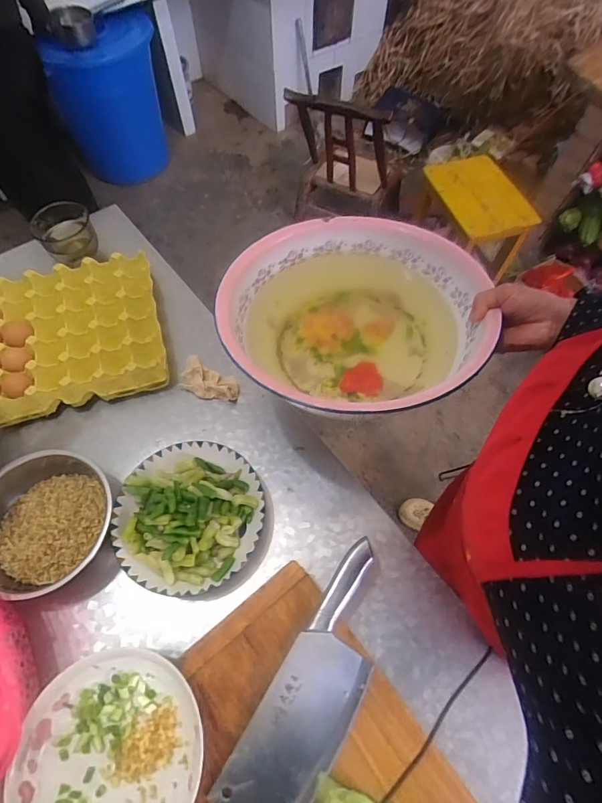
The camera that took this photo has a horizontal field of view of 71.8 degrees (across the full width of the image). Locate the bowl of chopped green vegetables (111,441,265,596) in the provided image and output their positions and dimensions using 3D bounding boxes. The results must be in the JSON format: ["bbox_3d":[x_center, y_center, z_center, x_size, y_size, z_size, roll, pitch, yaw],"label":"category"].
[{"bbox_3d":[-0.153,0.152,0.566,0.193,0.059,0.192,0,63,-1],"label":"bowl of chopped green vegetables"}]

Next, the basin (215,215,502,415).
[{"bbox_3d":[0.065,-0.113,0.529,0.327,0.111,0.317,0,63,-1],"label":"basin"}]

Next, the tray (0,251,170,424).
[{"bbox_3d":[-0.388,-0.116,0.705,0.291,0.053,0.270,-15,64,-8],"label":"tray"}]

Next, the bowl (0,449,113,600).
[{"bbox_3d":[-0.356,0.155,0.561,0.179,0.068,0.177,0,63,-1],"label":"bowl"}]

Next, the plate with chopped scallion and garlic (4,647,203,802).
[{"bbox_3d":[-0.200,0.372,0.432,0.182,0.027,0.192,0,63,-1],"label":"plate with chopped scallion and garlic"}]

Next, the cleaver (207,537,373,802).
[{"bbox_3d":[0.023,0.314,0.466,0.090,0.026,0.298,30,66,14],"label":"cleaver"}]

